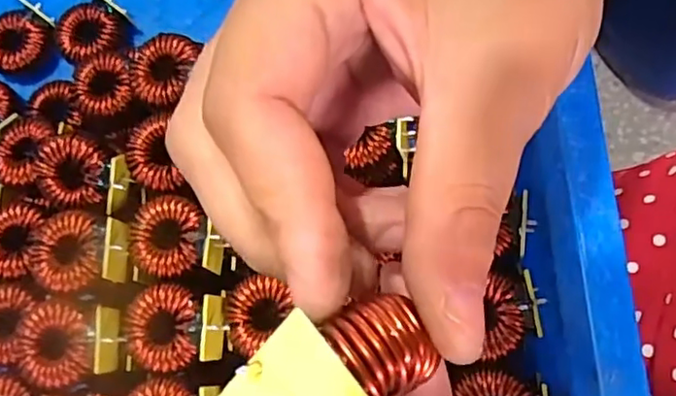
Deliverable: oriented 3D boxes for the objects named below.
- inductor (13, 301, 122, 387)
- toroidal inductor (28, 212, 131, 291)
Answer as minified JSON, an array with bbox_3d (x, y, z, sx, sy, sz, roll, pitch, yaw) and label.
[{"bbox_3d":[-0.113,0.062,0.263,0.038,0.021,0.033,4,73,3],"label":"inductor"},{"bbox_3d":[-0.110,0.024,0.273,0.044,0.023,0.033,-2,75,5],"label":"toroidal inductor"}]

